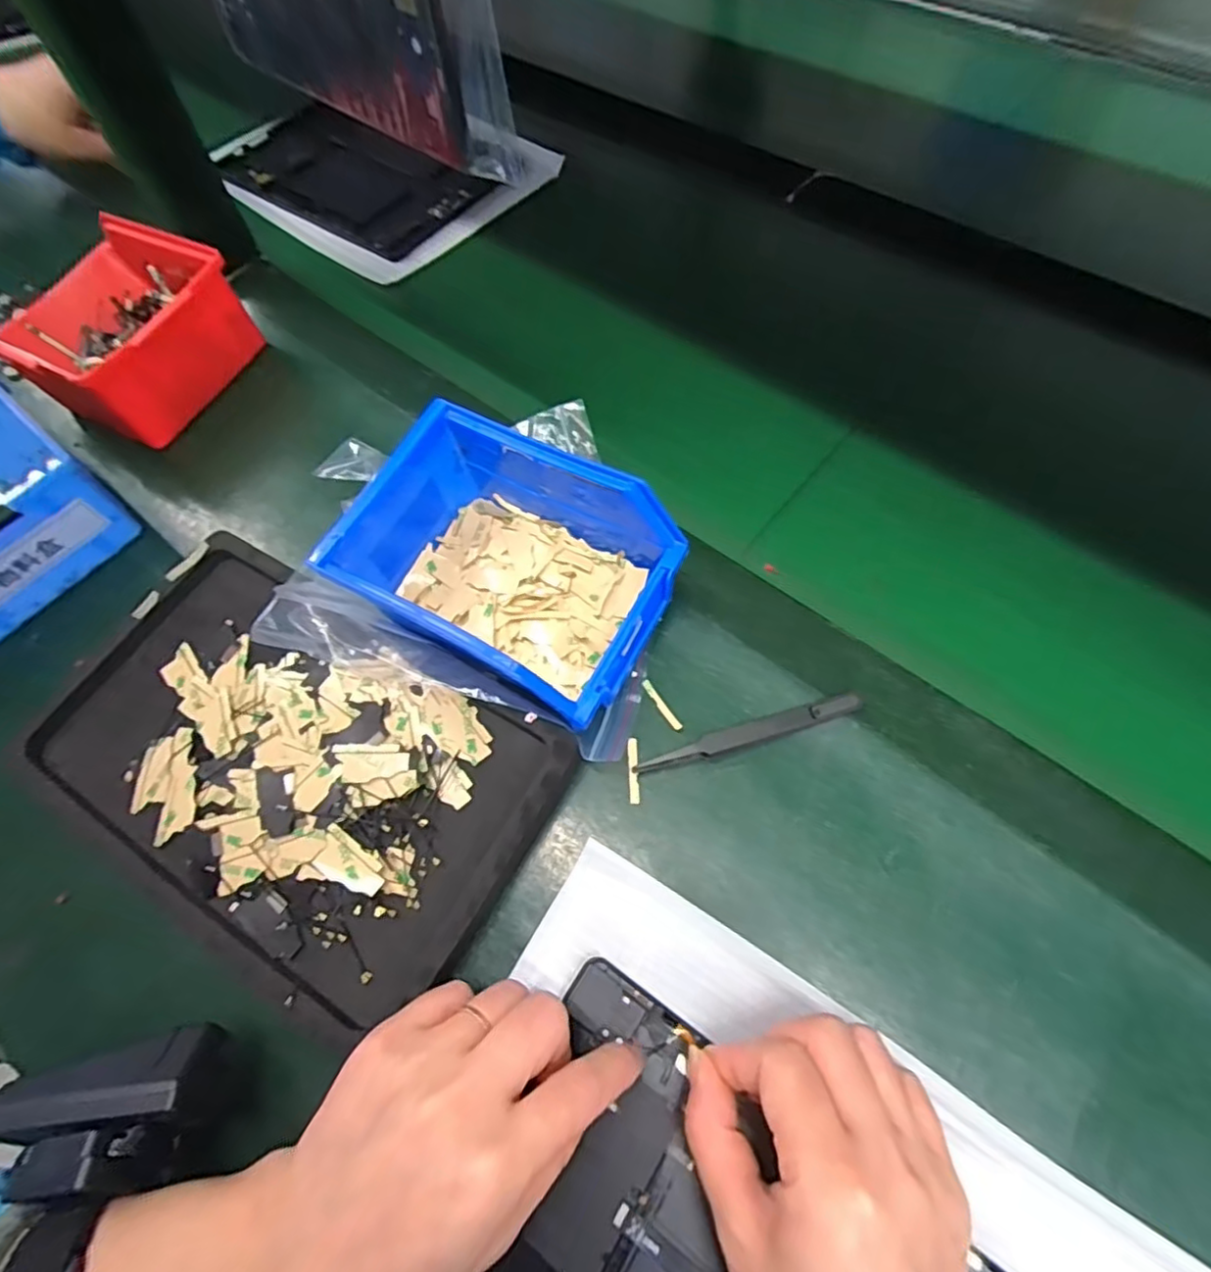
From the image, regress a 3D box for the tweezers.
[{"bbox_3d":[0.070,0.047,0.305,0.113,0.011,0.010,-17,65,-6],"label":"tweezers"}]

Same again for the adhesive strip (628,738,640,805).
[{"bbox_3d":[0.014,0.065,0.307,0.005,0.004,0.031,2,68,-9],"label":"adhesive strip"}]

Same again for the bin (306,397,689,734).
[{"bbox_3d":[-0.043,-0.033,0.318,0.143,0.077,0.120,30,68,15],"label":"bin"}]

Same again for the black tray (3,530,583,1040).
[{"bbox_3d":[-0.160,0.059,0.309,0.264,0.022,0.152,30,68,15],"label":"black tray"}]

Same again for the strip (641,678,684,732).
[{"bbox_3d":[0.028,0.034,0.318,0.005,0.004,0.031,-30,65,-14],"label":"strip"}]

